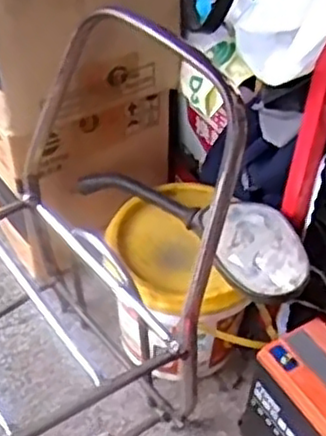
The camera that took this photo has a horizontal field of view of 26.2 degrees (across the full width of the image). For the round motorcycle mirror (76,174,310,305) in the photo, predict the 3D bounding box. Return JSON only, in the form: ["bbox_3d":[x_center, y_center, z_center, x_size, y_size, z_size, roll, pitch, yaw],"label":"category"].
[{"bbox_3d":[0.038,-0.002,0.756,0.274,0.052,0.090,35,53,27],"label":"round motorcycle mirror"}]

